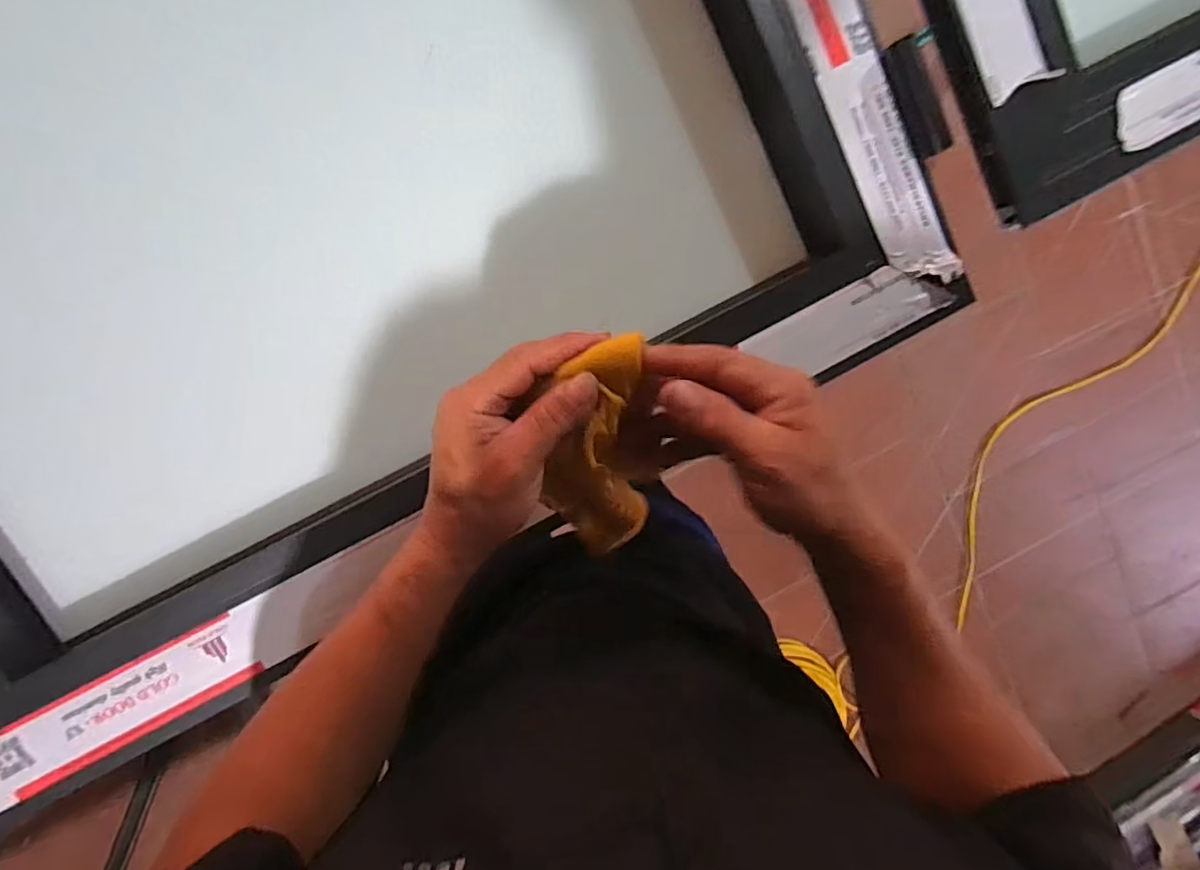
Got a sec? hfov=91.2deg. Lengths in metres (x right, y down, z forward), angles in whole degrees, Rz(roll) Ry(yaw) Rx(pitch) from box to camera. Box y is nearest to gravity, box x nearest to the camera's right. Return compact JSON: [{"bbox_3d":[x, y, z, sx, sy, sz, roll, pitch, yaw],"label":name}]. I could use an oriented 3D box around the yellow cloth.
[{"bbox_3d":[0.001,0.020,0.352,0.061,0.029,0.166,-3,133,-5],"label":"yellow cloth"}]

